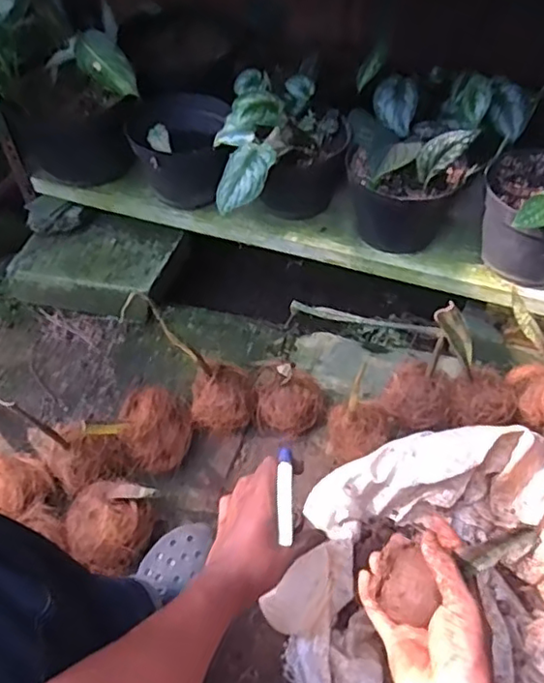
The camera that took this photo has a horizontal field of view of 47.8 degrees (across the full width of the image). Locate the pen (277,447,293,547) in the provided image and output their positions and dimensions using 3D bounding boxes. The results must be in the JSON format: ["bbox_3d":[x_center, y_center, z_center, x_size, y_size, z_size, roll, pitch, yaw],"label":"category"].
[{"bbox_3d":[0.015,0.152,0.617,0.013,0.009,0.090,-1,69,2],"label":"pen"}]

